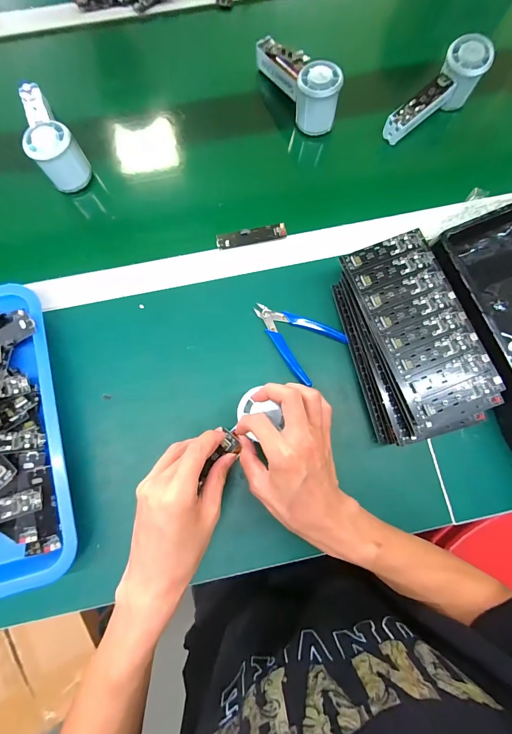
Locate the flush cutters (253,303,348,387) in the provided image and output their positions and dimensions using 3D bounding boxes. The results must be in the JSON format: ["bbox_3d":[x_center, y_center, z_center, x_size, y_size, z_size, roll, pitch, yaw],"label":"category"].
[{"bbox_3d":[0.046,-0.041,0.403,0.108,0.021,0.074,42,82,7],"label":"flush cutters"}]

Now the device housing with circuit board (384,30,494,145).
[{"bbox_3d":[0.246,-0.375,0.457,0.153,0.051,0.055,-40,82,6],"label":"device housing with circuit board"}]

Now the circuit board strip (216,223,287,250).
[{"bbox_3d":[-0.006,-0.175,0.434,0.092,0.009,0.025,-9,80,-2],"label":"circuit board strip"}]

